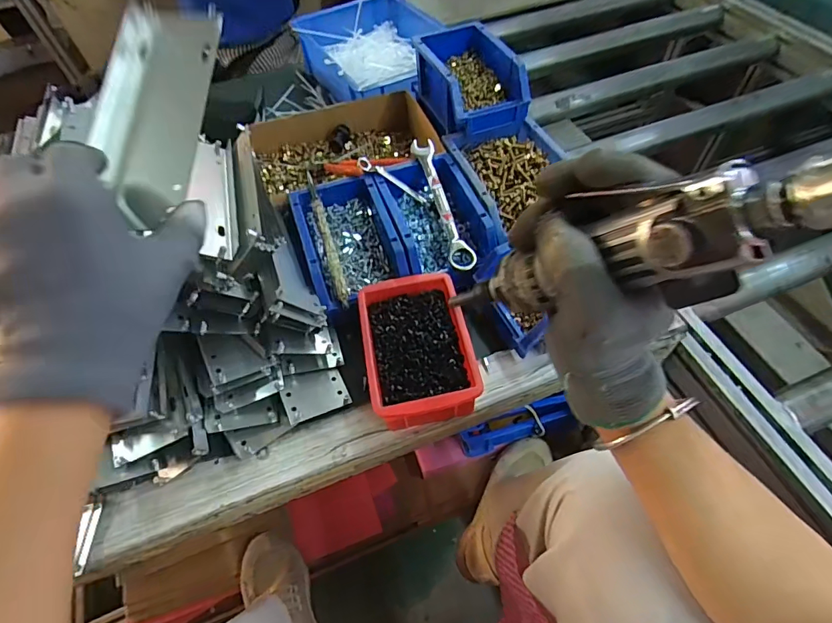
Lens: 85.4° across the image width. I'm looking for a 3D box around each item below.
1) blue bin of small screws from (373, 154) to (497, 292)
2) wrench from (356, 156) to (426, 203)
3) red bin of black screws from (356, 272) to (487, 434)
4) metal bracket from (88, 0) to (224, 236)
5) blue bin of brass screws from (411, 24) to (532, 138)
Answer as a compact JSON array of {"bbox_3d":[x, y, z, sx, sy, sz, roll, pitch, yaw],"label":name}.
[{"bbox_3d":[0.018,-0.108,0.535,0.107,0.066,0.157,-22,57,-11],"label":"blue bin of small screws"},{"bbox_3d":[-0.030,-0.159,0.549,0.093,0.010,0.016,32,60,-5],"label":"wrench"},{"bbox_3d":[0.000,0.035,0.445,0.102,0.046,0.152,-10,56,-3],"label":"red bin of black screws"},{"bbox_3d":[-0.179,-0.146,0.316,0.070,0.017,0.176,-5,72,1],"label":"metal bracket"},{"bbox_3d":[0.069,-0.306,0.594,0.101,0.070,0.158,-19,56,-9],"label":"blue bin of brass screws"}]

